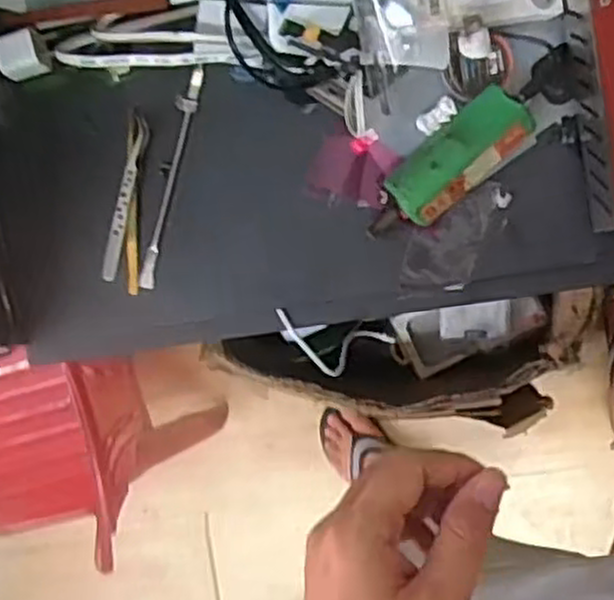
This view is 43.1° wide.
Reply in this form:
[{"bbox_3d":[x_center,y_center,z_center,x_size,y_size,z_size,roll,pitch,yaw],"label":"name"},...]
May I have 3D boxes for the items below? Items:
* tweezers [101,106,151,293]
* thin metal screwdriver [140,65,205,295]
[{"bbox_3d":[-0.129,-0.070,0.553,0.023,0.007,0.126,7,92,7],"label":"tweezers"},{"bbox_3d":[-0.098,-0.087,0.556,0.013,0.009,0.159,15,93,6],"label":"thin metal screwdriver"}]

